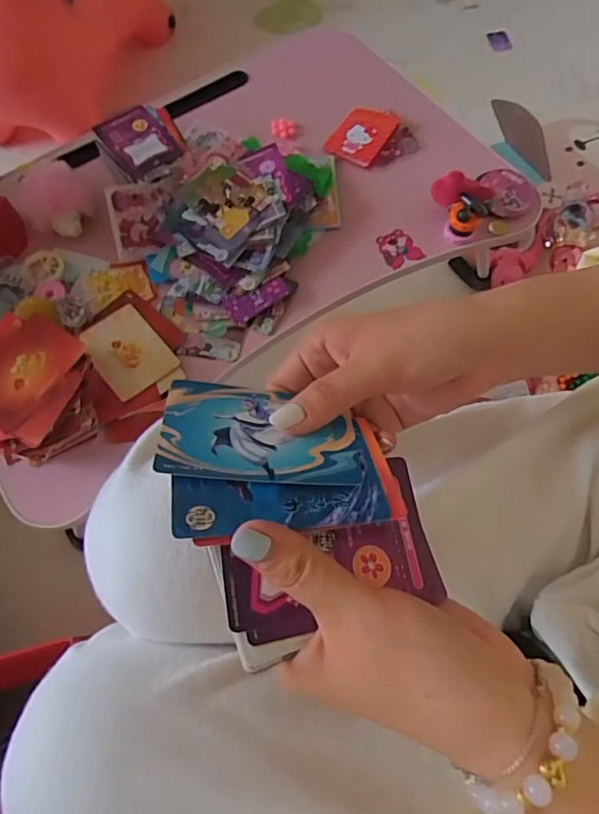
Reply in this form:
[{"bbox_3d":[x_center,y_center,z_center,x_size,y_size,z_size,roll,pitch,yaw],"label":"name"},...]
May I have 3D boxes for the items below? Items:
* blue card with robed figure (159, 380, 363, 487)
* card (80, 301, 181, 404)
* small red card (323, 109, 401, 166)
[{"bbox_3d":[-0.017,0.011,0.231,0.084,0.004,0.057,4,42,-8],"label":"blue card with robed figure"},{"bbox_3d":[-0.158,-0.053,0.477,0.060,0.004,0.087,-36,71,-15],"label":"card"},{"bbox_3d":[0.068,-0.299,0.571,0.057,0.008,0.076,30,72,13],"label":"small red card"}]

